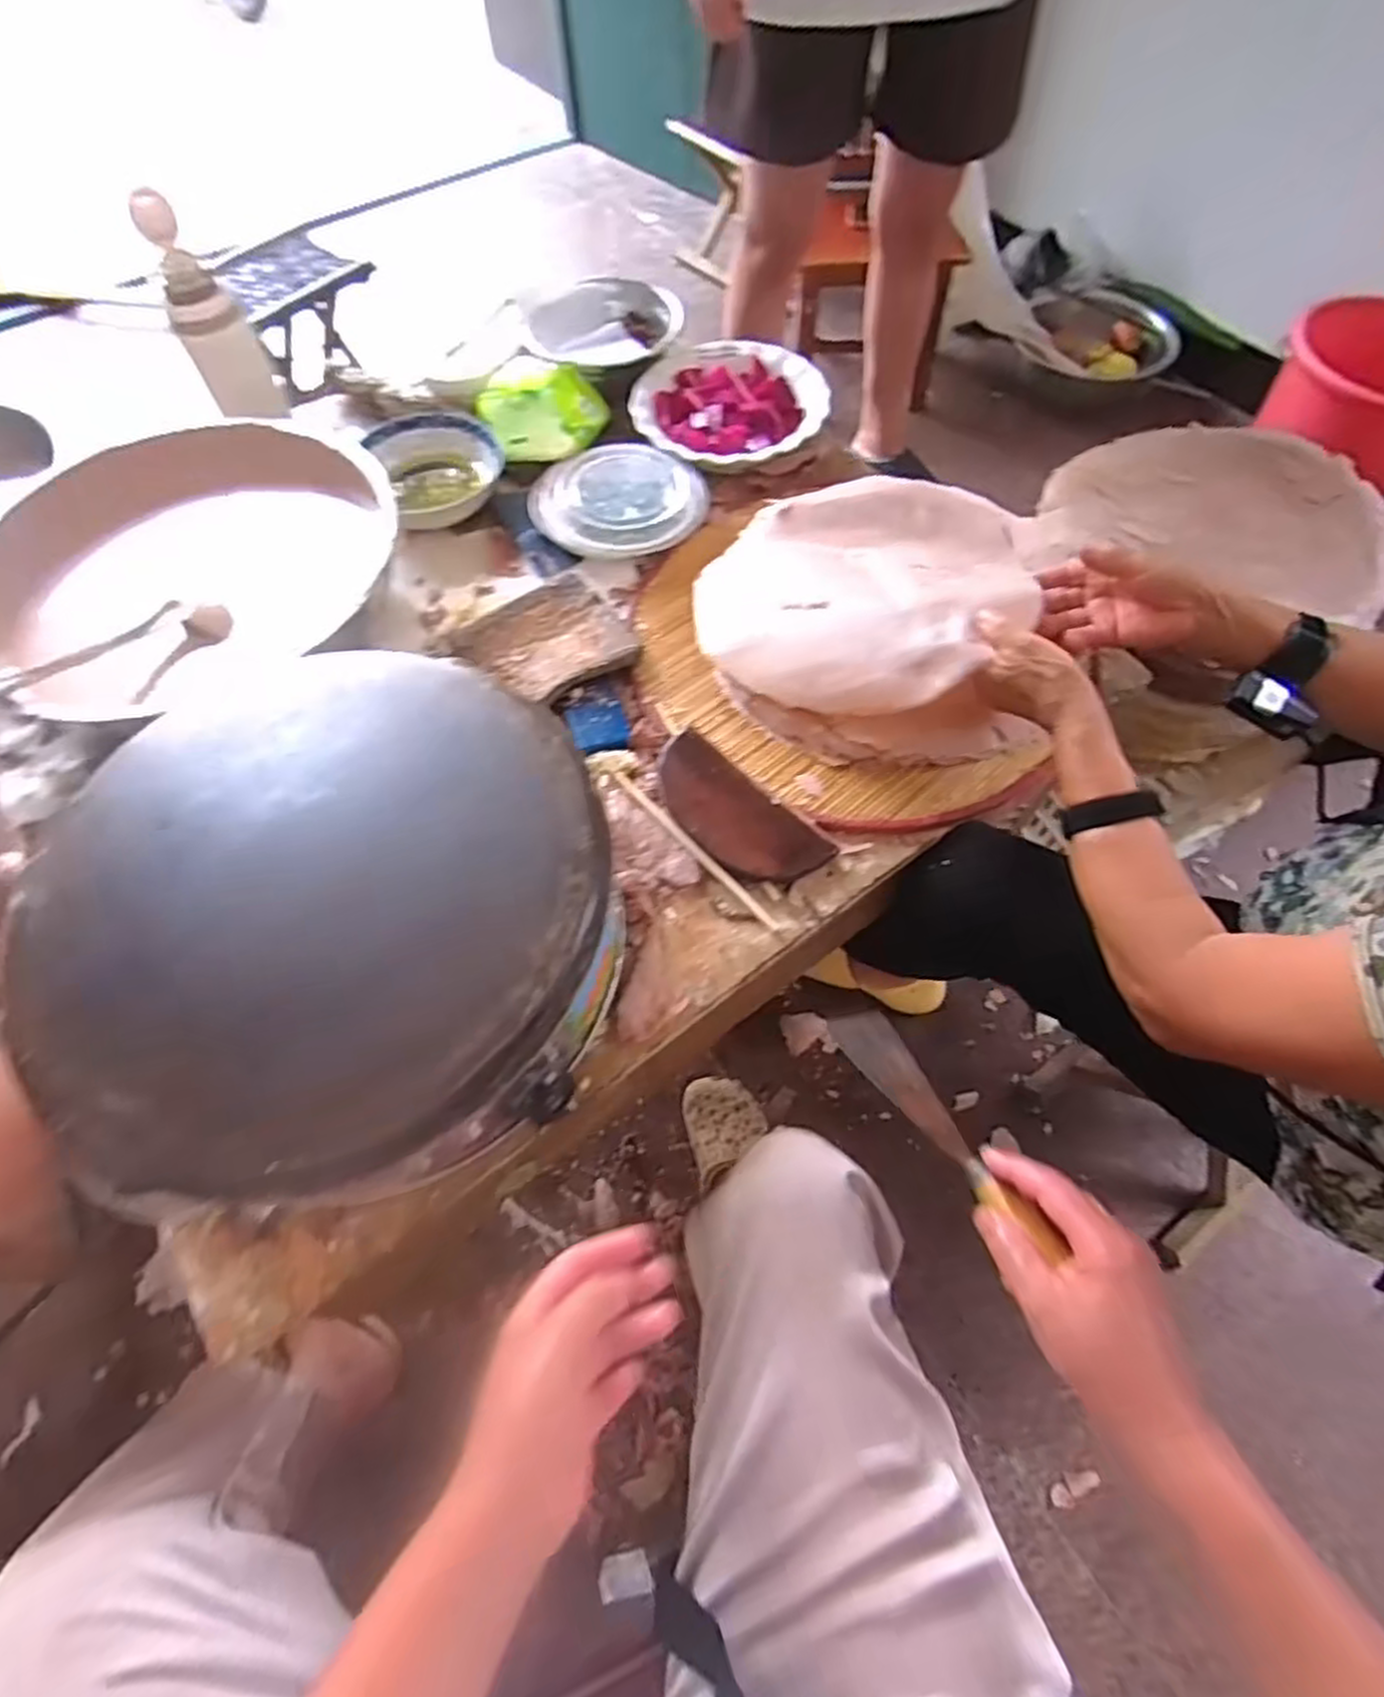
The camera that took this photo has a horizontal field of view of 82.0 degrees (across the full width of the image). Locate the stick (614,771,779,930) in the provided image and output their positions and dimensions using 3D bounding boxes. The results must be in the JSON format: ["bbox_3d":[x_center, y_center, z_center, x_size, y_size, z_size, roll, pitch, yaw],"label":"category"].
[{"bbox_3d":[0.000,-0.001,0.661,0.010,0.008,0.192,-38,68,-18],"label":"stick"}]

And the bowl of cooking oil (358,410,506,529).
[{"bbox_3d":[-0.289,-0.436,0.898,0.125,0.053,0.142,-25,64,-13],"label":"bowl of cooking oil"}]

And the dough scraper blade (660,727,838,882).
[{"bbox_3d":[0.031,-0.028,0.664,0.167,0.024,0.073,40,69,19],"label":"dough scraper blade"}]

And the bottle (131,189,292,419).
[{"bbox_3d":[-0.515,-0.569,0.851,0.071,0.190,0.064,-27,65,-14],"label":"bottle"}]

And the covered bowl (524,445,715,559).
[{"bbox_3d":[-0.079,-0.376,0.857,0.183,0.043,0.138,-5,62,-2],"label":"covered bowl"}]

